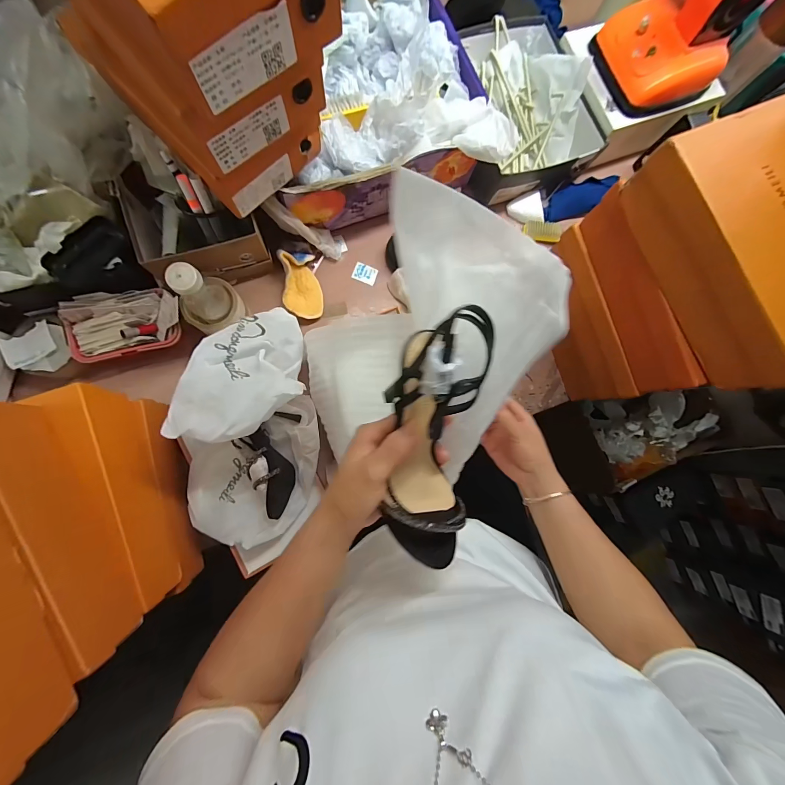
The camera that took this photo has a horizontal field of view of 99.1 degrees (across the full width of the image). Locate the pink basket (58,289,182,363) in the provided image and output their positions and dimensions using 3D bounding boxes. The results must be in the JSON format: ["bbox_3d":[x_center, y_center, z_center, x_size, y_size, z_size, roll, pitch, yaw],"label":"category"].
[{"bbox_3d":[-0.437,-0.112,0.550,0.179,0.047,0.100,-16,85,-9],"label":"pink basket"}]

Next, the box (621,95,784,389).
[{"bbox_3d":[0.433,-0.171,0.390,0.210,0.094,0.276,-24,86,-9],"label":"box"}]

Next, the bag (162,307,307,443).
[{"bbox_3d":[-0.209,-0.038,0.491,0.148,0.114,0.211,5,82,-6],"label":"bag"}]

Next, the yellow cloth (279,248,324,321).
[{"bbox_3d":[-0.169,-0.199,0.621,0.071,0.035,0.123,-7,84,-8],"label":"yellow cloth"}]

